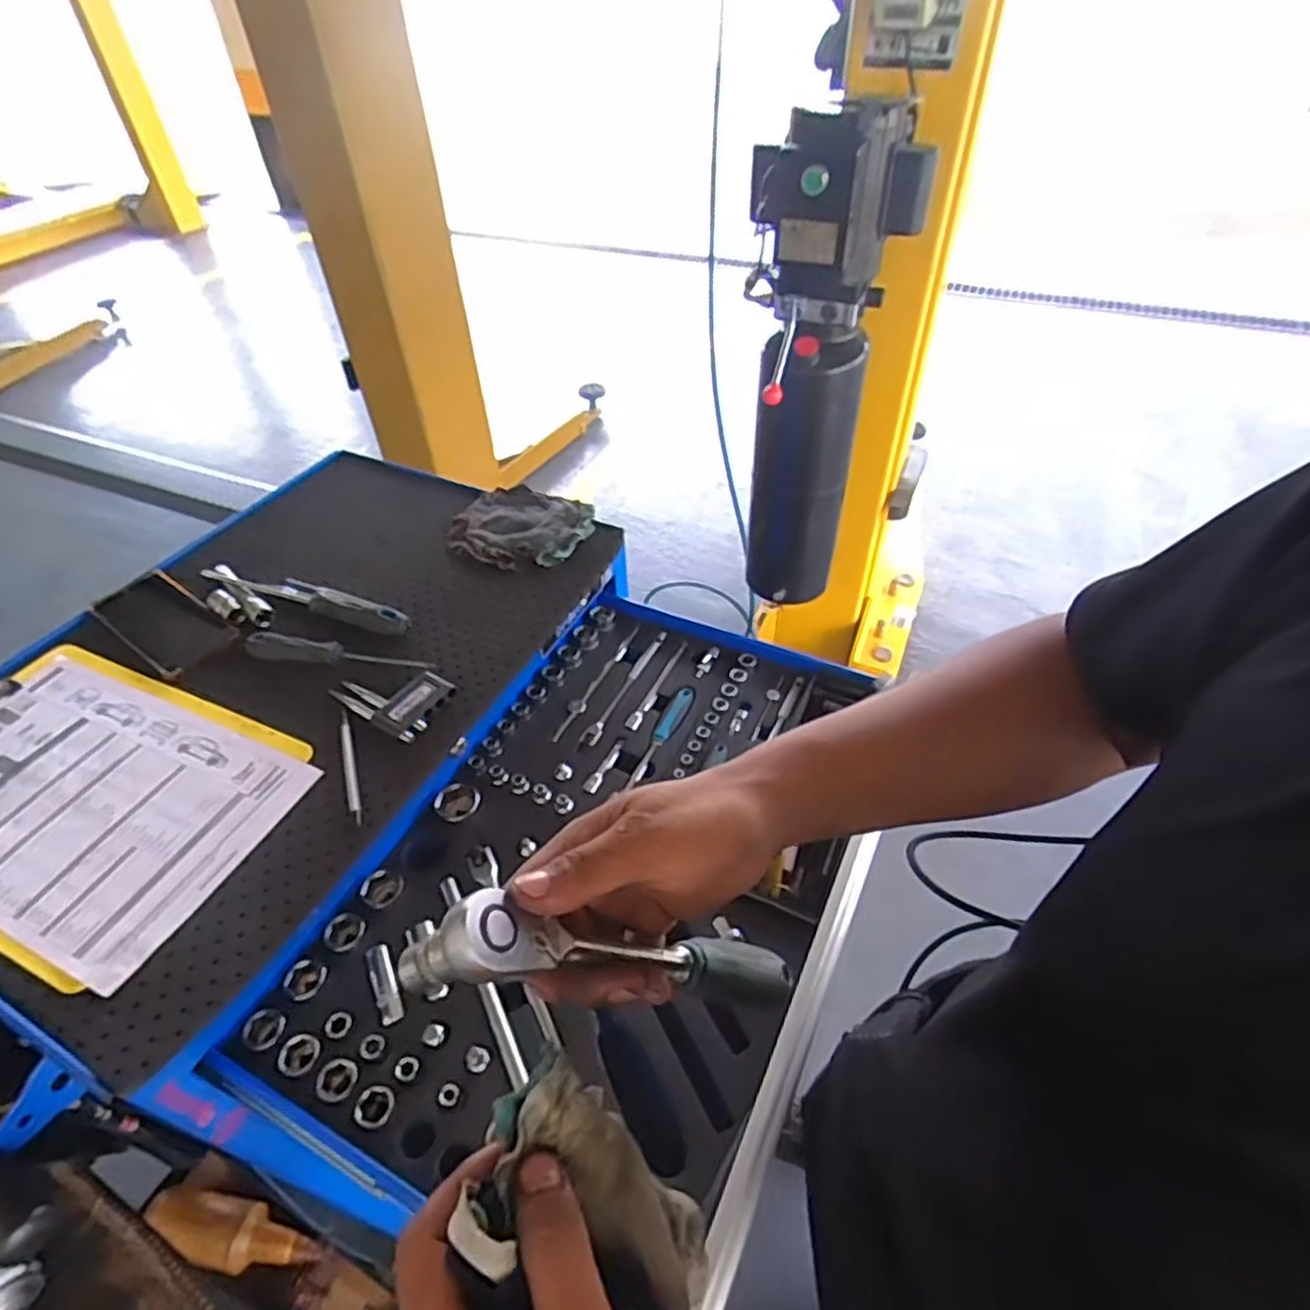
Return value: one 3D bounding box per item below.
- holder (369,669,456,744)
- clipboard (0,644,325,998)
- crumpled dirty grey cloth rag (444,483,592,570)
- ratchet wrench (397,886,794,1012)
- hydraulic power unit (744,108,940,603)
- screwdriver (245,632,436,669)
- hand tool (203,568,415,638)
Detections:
[{"bbox_3d":[-0.226,0.044,0.688,0.050,0.012,0.077,18,48,20],"label":"holder"},{"bbox_3d":[-0.500,0.116,0.635,0.359,0.021,0.234,16,48,19],"label":"clipboard"},{"bbox_3d":[-0.165,-0.157,0.884,0.165,0.020,0.137,15,47,18],"label":"crumpled dirty grey cloth rag"},{"bbox_3d":[-0.008,0.160,0.364,0.047,0.230,0.036,-44,41,22],"label":"ratchet wrench"},{"bbox_3d":[0.274,-0.448,1.252,0.249,0.751,0.197,7,46,11],"label":"hydraulic power unit"},{"bbox_3d":[-0.319,-0.002,0.734,0.190,0.021,0.028,5,45,8],"label":"screwdriver"},{"bbox_3d":[-0.373,-0.066,0.794,0.261,0.015,0.044,16,48,18],"label":"hand tool"}]

